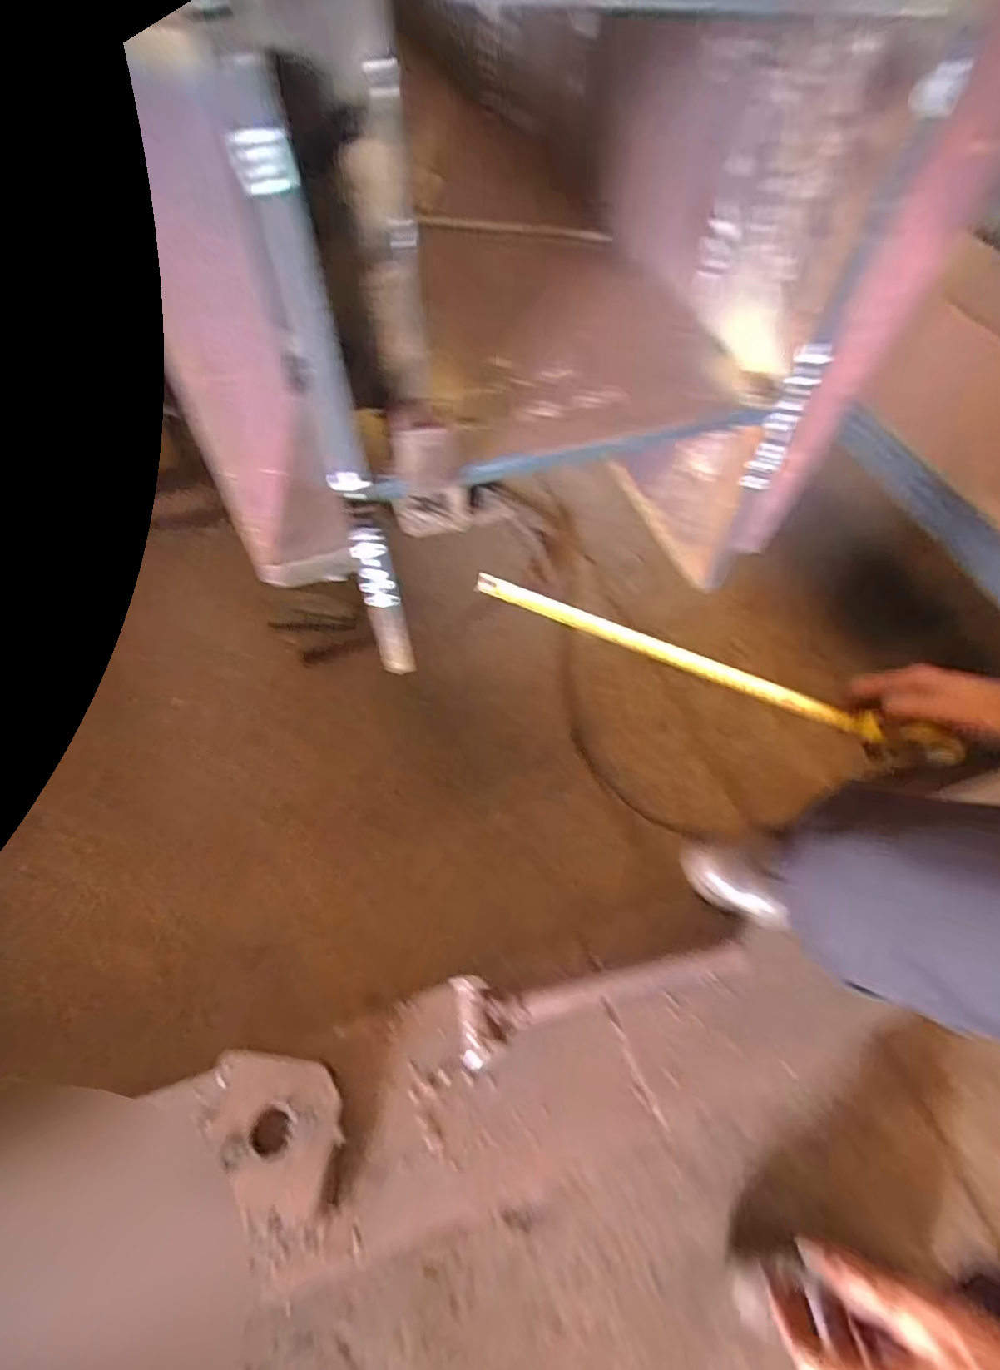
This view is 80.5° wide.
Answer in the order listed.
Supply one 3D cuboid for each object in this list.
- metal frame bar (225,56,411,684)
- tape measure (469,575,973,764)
[{"bbox_3d":[-0.108,-0.146,0.431,0.024,0.428,0.030,-37,65,-22],"label":"metal frame bar"},{"bbox_3d":[0.189,-0.018,0.520,0.432,0.067,0.028,21,58,0],"label":"tape measure"}]

